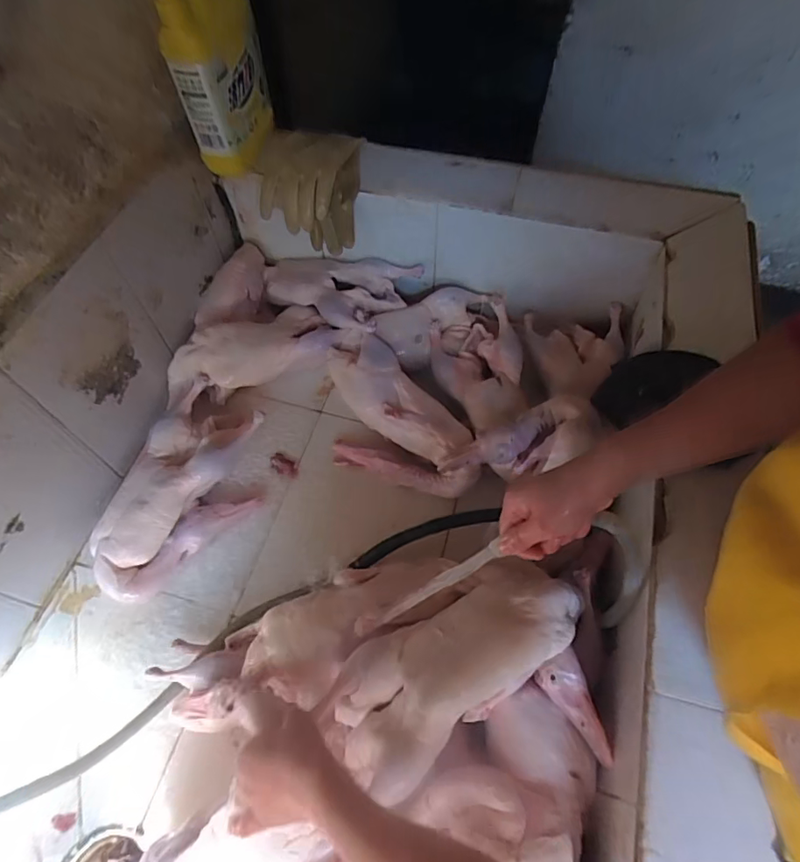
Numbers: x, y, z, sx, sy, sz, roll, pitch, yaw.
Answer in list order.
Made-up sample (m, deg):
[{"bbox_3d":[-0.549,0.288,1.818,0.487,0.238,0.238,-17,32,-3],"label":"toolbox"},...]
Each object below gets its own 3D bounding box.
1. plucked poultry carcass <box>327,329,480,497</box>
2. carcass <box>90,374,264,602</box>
[{"bbox_3d":[-0.021,-0.006,0.775,0.149,0.108,0.302,-35,65,-18],"label":"plucked poultry carcass"},{"bbox_3d":[-0.301,0.088,0.743,0.184,0.087,0.310,12,61,8],"label":"carcass"}]

